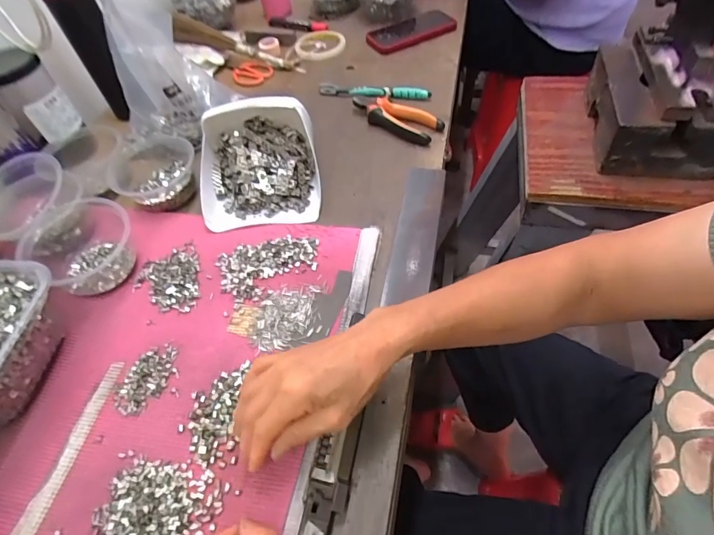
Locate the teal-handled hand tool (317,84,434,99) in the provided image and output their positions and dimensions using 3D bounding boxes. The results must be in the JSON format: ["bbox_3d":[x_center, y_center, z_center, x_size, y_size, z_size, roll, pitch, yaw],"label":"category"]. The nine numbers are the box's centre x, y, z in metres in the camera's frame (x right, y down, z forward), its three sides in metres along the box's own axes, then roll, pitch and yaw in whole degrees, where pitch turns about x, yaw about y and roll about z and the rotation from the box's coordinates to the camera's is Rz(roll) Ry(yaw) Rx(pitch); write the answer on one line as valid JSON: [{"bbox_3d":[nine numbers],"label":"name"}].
[{"bbox_3d":[0.026,-0.288,0.685,0.185,0.013,0.020,8,55,10],"label":"teal-handled hand tool"}]

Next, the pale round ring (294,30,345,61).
[{"bbox_3d":[-0.072,-0.434,0.827,0.099,0.015,0.112,-3,52,6],"label":"pale round ring"}]

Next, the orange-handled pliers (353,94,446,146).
[{"bbox_3d":[0.055,-0.234,0.646,0.155,0.024,0.055,31,62,28],"label":"orange-handled pliers"}]

